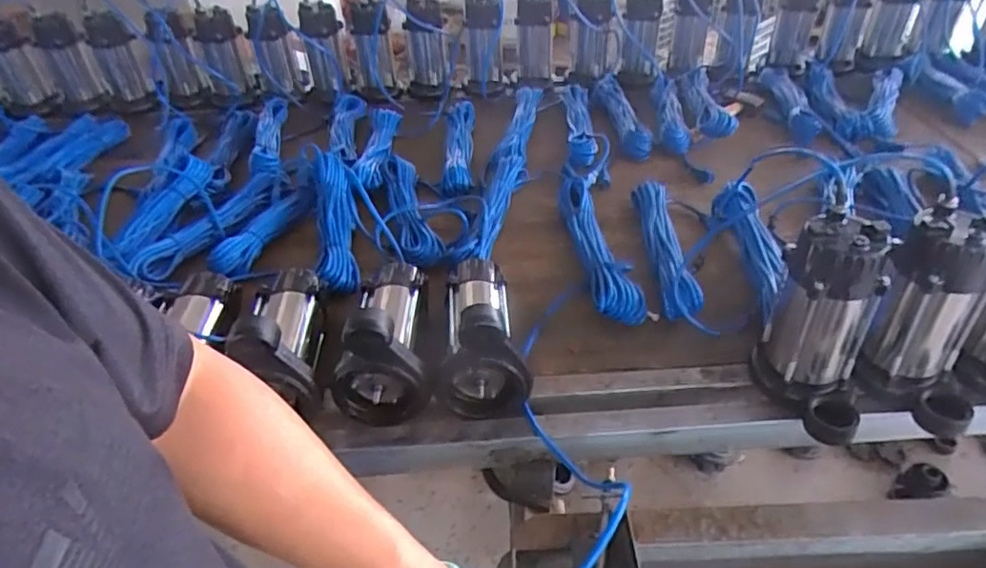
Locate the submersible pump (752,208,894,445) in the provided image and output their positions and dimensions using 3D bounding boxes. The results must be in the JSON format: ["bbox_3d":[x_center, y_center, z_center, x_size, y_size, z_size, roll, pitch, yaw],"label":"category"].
[{"bbox_3d":[0.381,0.052,0.704,0.107,0.220,0.144,11,41,17],"label":"submersible pump"}]

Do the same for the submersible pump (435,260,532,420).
[{"bbox_3d":[-0.025,0.046,0.824,0.114,0.166,0.224,-6,39,-4],"label":"submersible pump"}]

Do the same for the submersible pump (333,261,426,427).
[{"bbox_3d":[-0.145,0.049,0.824,0.113,0.166,0.224,-2,39,1],"label":"submersible pump"}]

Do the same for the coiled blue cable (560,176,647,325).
[{"bbox_3d":[0.174,-0.074,1.035,0.074,0.052,0.358,-6,39,-4],"label":"coiled blue cable"}]

